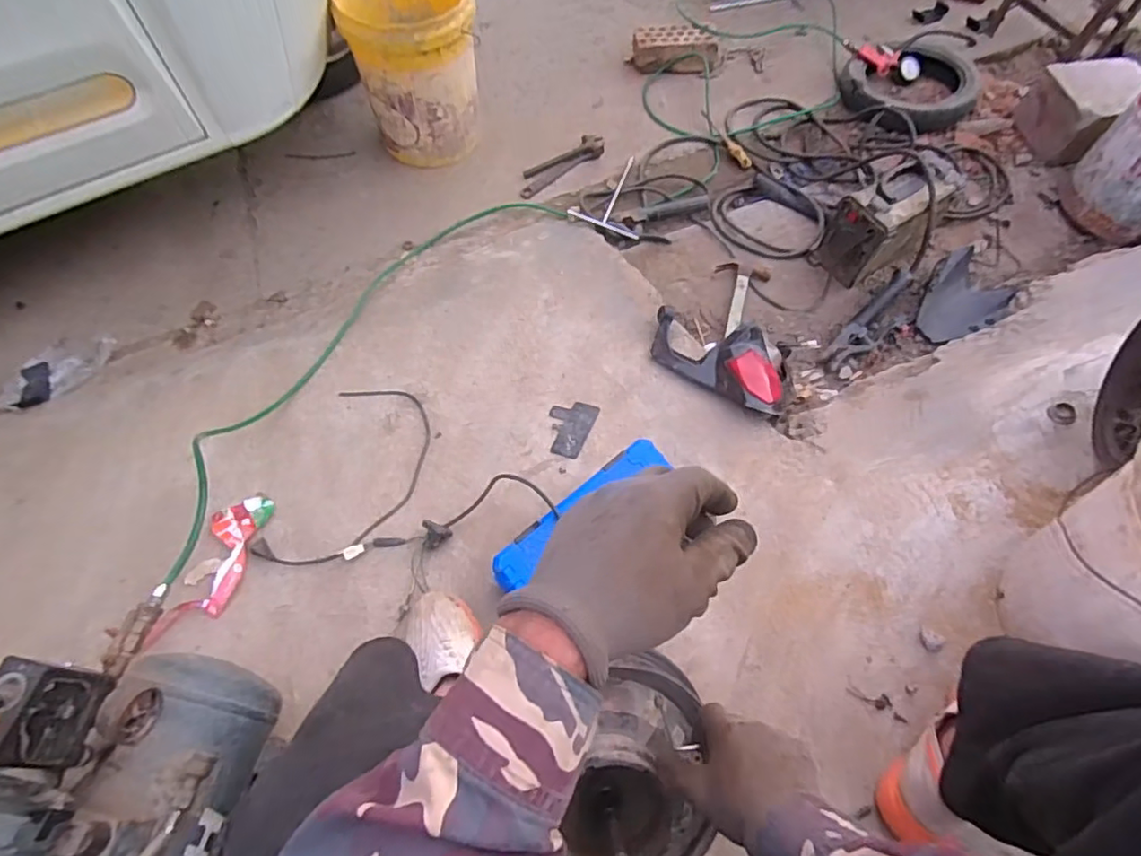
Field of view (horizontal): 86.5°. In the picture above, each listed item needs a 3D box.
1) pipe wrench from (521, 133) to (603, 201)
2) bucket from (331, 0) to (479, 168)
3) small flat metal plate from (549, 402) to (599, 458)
[{"bbox_3d":[-0.026,-0.690,1.586,0.272,0.040,0.087,-34,57,-19],"label":"pipe wrench"},{"bbox_3d":[-0.355,-0.834,1.409,0.280,0.351,0.271,-14,63,-8],"label":"bucket"},{"bbox_3d":[-0.004,-0.002,1.092,0.082,0.008,0.124,18,63,9],"label":"small flat metal plate"}]

